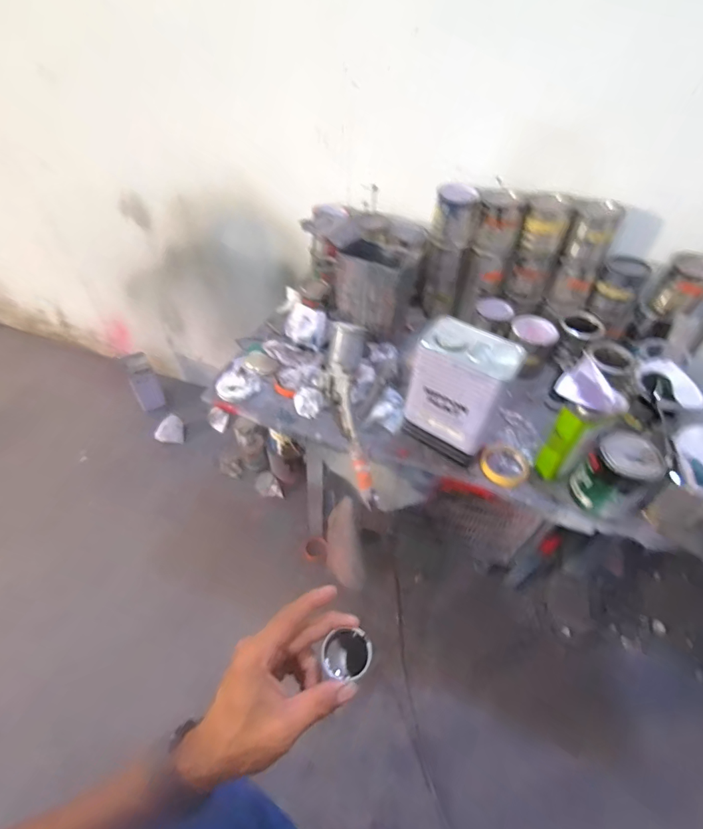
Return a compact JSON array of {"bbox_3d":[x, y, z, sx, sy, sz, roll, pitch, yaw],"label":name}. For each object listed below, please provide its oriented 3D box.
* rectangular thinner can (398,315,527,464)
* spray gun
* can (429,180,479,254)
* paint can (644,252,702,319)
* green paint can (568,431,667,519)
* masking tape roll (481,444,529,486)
[{"bbox_3d":[0.203,-0.039,0.798,0.169,0.233,0.109,31,54,23],"label":"rectangular thinner can"},{"bbox_3d":[0.004,-0.013,0.895,0.104,0.077,0.416,-5,67,-7],"label":"spray gun"},{"bbox_3d":[0.254,-0.492,1.024,0.103,0.131,0.123,12,48,8],"label":"can"},{"bbox_3d":[0.748,-0.287,0.936,0.094,0.121,0.094,2,48,-2],"label":"paint can"},{"bbox_3d":[0.485,0.102,0.753,0.126,0.132,0.112,-25,54,-24],"label":"green paint can"},{"bbox_3d":[0.311,0.104,0.841,0.092,0.020,0.090,2,48,-2],"label":"masking tape roll"}]

